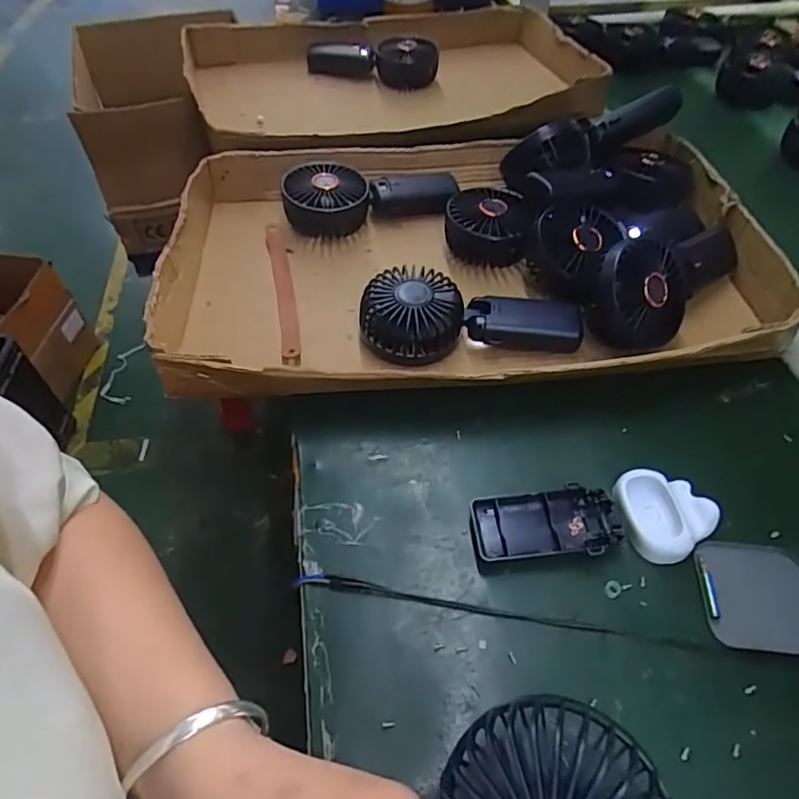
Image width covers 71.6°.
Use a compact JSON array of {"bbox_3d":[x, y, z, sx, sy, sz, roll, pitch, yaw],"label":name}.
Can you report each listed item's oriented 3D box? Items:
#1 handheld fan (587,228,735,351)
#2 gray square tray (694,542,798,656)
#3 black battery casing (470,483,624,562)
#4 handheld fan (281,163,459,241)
[{"bbox_3d":[0.231,-0.100,0.483,0.179,0.085,0.052,-23,7,-37],"label":"handheld fan"},{"bbox_3d":[0.222,0.120,0.341,0.067,0.004,0.066,1,51,4],"label":"gray square tray"},{"bbox_3d":[0.097,0.083,0.366,0.093,0.016,0.046,-5,51,-1],"label":"black battery casing"},{"bbox_3d":[-0.030,-0.215,0.591,0.183,0.056,0.088,-10,51,-5],"label":"handheld fan"}]

